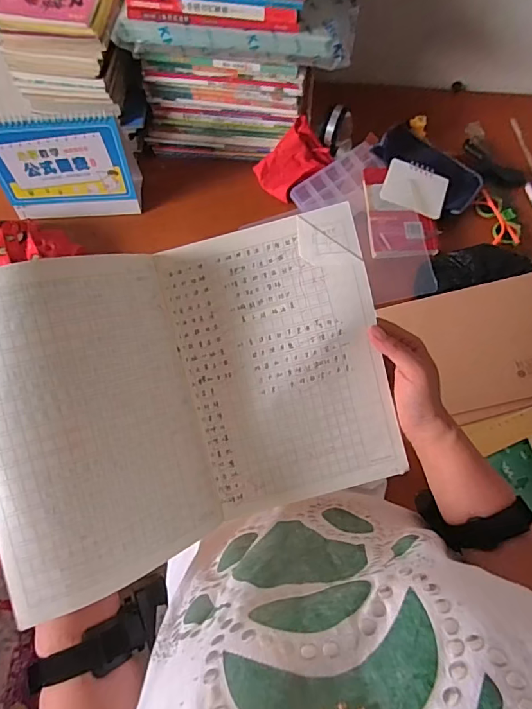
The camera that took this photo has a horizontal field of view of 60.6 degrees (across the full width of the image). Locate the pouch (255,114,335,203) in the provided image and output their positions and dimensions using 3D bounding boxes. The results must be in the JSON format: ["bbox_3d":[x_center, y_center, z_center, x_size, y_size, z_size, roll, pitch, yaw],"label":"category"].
[{"bbox_3d":[0.044,-0.333,0.761,0.110,0.066,0.080,-41,75,-13],"label":"pouch"}]

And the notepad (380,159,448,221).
[{"bbox_3d":[0.243,-0.270,0.741,0.101,0.006,0.073,22,86,-1],"label":"notepad"}]

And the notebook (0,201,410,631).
[{"bbox_3d":[-0.058,0.031,0.392,0.329,0.064,0.252,-15,94,-19],"label":"notebook"}]

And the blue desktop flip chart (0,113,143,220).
[{"bbox_3d":[-0.317,-0.302,0.718,0.206,0.150,0.089,-3,70,-1],"label":"blue desktop flip chart"}]

